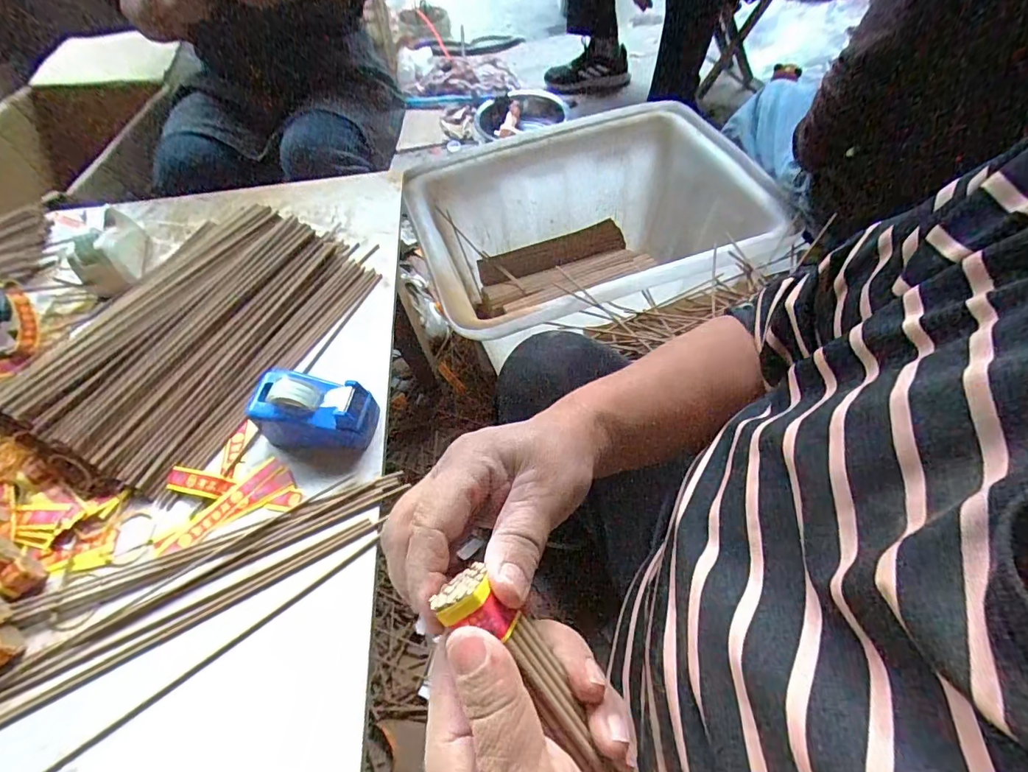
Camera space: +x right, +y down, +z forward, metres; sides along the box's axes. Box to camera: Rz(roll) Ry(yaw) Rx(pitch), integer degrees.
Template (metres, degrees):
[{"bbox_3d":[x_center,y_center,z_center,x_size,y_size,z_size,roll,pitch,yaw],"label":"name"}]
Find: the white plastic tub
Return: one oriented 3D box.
[{"bbox_3d":[0.145,-0.263,0.932,0.608,0.231,0.416,-18,56,-7],"label":"white plastic tub"}]

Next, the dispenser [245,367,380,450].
[{"bbox_3d":[-0.182,0.024,0.450,0.102,0.058,0.055,6,56,8],"label":"dispenser"}]

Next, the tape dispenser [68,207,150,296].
[{"bbox_3d":[-0.500,-0.169,0.607,0.055,0.058,0.114,-15,55,-6],"label":"tape dispenser"}]

